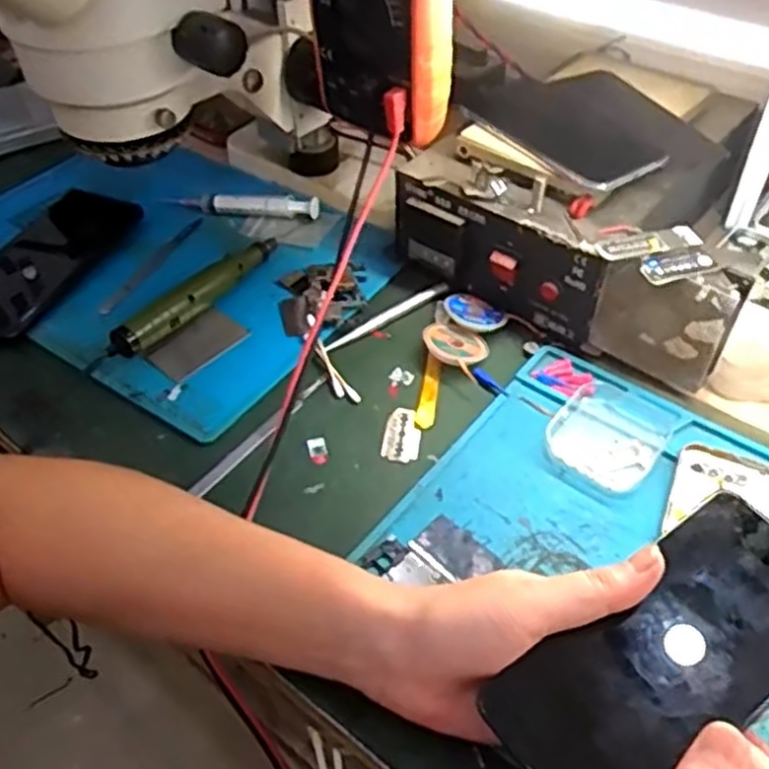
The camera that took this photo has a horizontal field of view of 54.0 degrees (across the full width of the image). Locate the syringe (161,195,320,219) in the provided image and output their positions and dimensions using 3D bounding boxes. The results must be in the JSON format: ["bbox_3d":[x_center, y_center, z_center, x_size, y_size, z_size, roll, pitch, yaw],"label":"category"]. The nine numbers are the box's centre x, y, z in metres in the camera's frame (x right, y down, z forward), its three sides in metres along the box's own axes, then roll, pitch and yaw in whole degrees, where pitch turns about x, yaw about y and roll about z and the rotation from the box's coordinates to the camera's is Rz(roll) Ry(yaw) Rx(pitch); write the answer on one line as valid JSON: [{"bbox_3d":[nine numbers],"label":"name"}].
[{"bbox_3d":[-0.121,-0.152,0.634,0.133,0.016,0.014,5,47,6],"label":"syringe"}]

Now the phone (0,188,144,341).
[{"bbox_3d":[-0.266,-0.100,0.589,0.073,0.013,0.166,14,49,15],"label":"phone"}]

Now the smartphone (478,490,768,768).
[{"bbox_3d":[0.120,0.111,0.313,0.156,0.015,0.070,-32,53,-18],"label":"smartphone"}]

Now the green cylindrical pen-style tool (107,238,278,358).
[{"bbox_3d":[-0.134,-0.070,0.546,0.019,0.023,0.160,25,52,23],"label":"green cylindrical pen-style tool"}]

